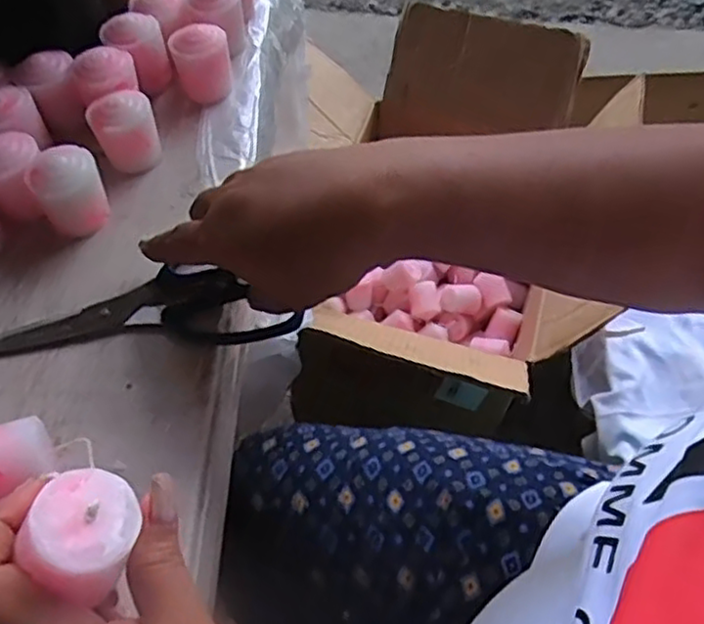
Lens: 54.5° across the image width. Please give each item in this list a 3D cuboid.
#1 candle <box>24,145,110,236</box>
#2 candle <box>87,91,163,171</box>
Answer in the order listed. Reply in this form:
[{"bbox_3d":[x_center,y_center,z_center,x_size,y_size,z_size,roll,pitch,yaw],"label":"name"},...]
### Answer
[{"bbox_3d":[-0.162,-0.070,0.392,0.035,0.044,0.030,-30,60,-17],"label":"candle"},{"bbox_3d":[-0.140,-0.110,0.422,0.037,0.042,0.032,-21,58,-12],"label":"candle"}]

